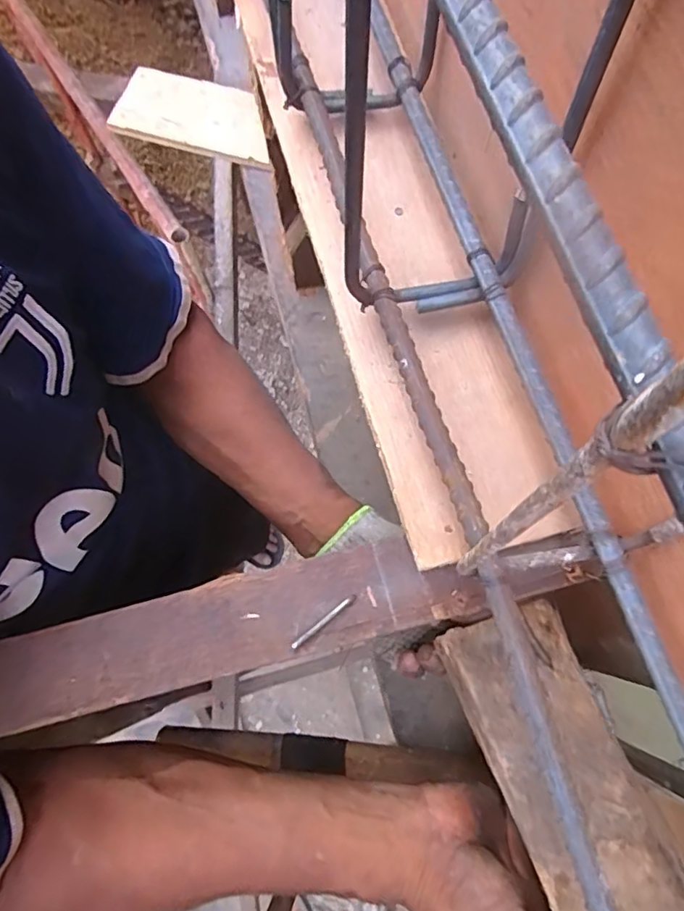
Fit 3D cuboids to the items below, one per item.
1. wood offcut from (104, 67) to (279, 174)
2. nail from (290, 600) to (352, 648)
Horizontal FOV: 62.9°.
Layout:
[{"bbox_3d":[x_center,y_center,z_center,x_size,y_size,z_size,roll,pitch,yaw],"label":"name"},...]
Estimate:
[{"bbox_3d":[-0.174,-0.414,0.683,0.206,0.017,0.102,18,76,7],"label":"wood offcut"},{"bbox_3d":[-0.011,0.089,0.295,0.038,0.006,0.004,-38,77,-8],"label":"nail"}]

